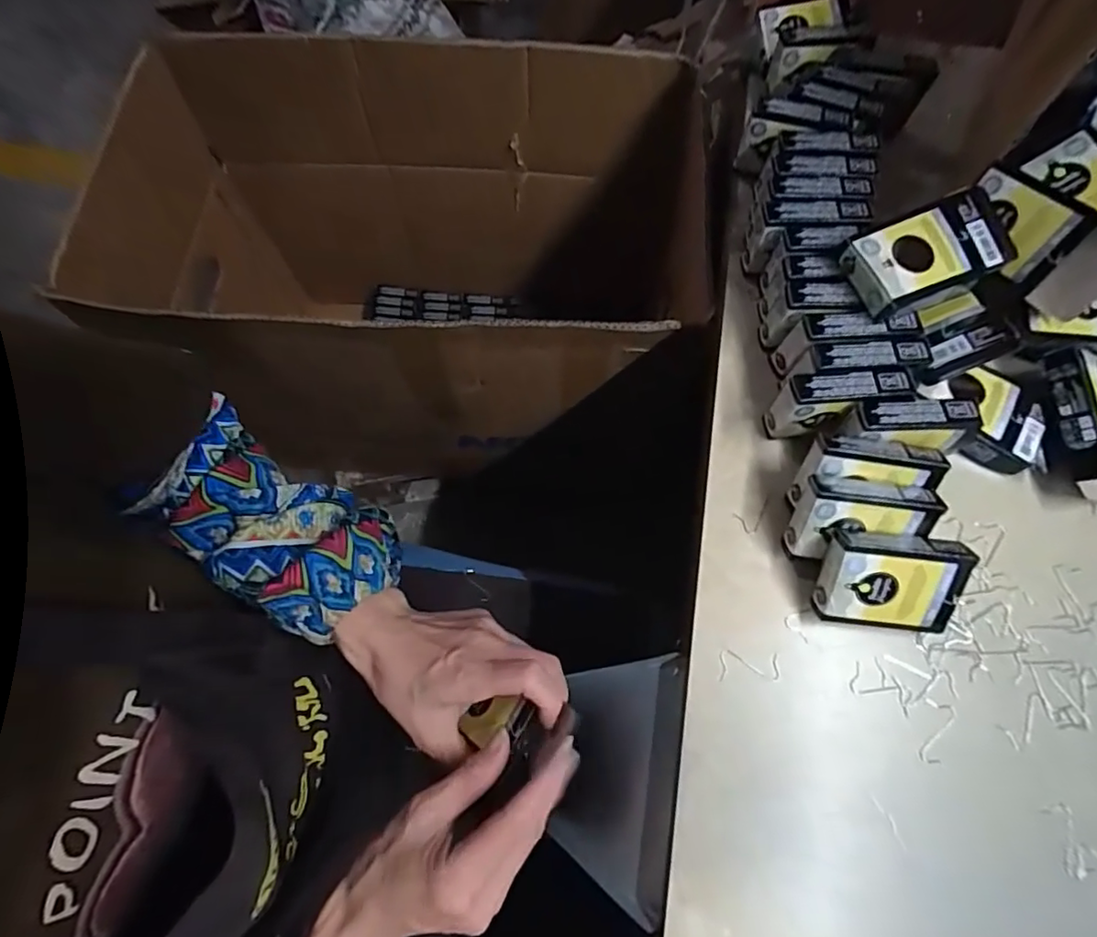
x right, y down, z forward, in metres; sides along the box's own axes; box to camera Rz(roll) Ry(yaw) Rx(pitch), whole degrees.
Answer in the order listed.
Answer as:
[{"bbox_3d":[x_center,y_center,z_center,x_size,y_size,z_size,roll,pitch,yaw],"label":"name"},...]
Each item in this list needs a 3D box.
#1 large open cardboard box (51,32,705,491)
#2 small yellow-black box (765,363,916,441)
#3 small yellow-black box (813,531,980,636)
[{"bbox_3d":[-0.144,-0.237,0.704,0.639,0.370,0.390,0,71,2],"label":"large open cardboard box"},{"bbox_3d":[0.188,-0.041,0.368,0.074,0.058,0.023,-5,71,0],"label":"small yellow-black box"},{"bbox_3d":[0.202,0.067,0.330,0.072,0.018,0.059,8,113,4],"label":"small yellow-black box"}]

